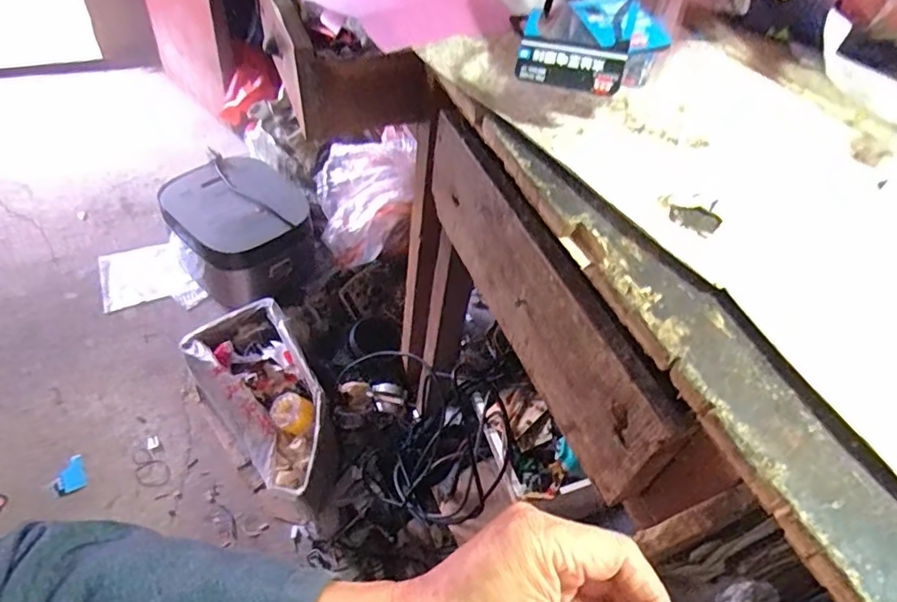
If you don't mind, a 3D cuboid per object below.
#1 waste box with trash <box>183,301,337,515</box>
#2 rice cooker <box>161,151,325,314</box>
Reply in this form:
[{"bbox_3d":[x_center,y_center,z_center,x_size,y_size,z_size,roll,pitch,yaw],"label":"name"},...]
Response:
[{"bbox_3d":[-0.337,0.212,1.060,0.191,0.182,0.376,-23,58,-24],"label":"waste box with trash"},{"bbox_3d":[-0.457,-0.145,1.294,0.276,0.217,0.315,-27,60,-26],"label":"rice cooker"}]

